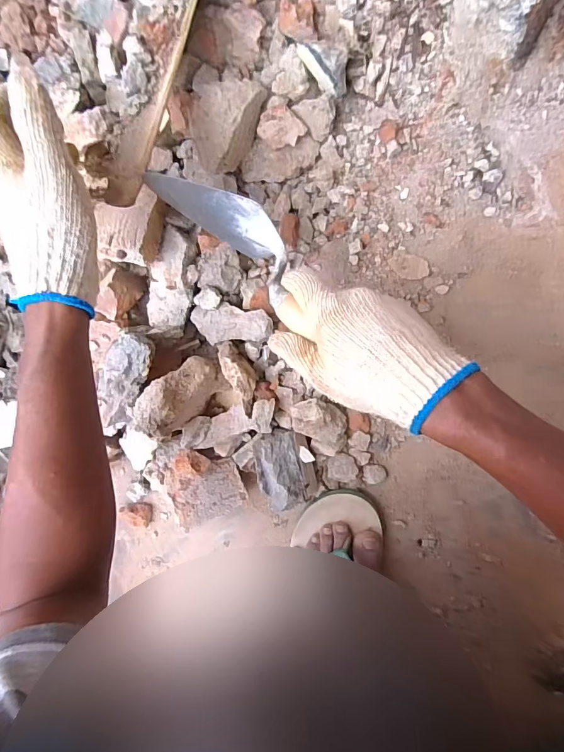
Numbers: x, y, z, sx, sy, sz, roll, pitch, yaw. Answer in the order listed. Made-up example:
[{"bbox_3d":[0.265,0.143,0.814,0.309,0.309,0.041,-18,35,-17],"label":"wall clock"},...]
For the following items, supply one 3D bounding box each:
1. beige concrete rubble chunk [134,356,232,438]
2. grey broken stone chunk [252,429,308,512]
[{"bbox_3d":[-0.114,0.020,0.479,0.117,0.050,0.061,-37,86,9],"label":"beige concrete rubble chunk"},{"bbox_3d":[-0.001,0.110,0.494,0.048,0.045,0.088,-10,90,9],"label":"grey broken stone chunk"}]

